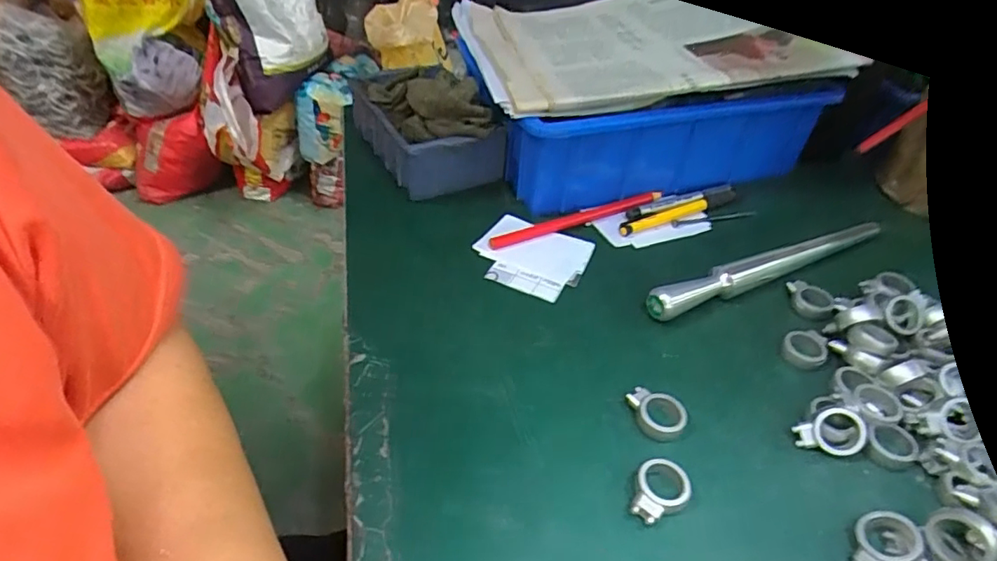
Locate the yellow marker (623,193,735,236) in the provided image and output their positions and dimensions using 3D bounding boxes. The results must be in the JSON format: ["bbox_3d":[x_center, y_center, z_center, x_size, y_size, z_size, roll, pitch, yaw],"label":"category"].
[{"bbox_3d":[0.148,-0.057,0.457,0.118,0.008,0.015,-18,46,-21],"label":"yellow marker"}]

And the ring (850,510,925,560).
[{"bbox_3d":[0.182,0.124,0.261,0.026,0.007,0.034,12,54,42],"label":"ring"}]

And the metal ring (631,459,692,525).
[{"bbox_3d":[0.081,0.105,0.279,0.025,0.012,0.033,22,46,21],"label":"metal ring"}]

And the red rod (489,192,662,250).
[{"bbox_3d":[0.064,-0.050,0.440,0.154,0.008,0.010,-16,45,-20],"label":"red rod"}]

